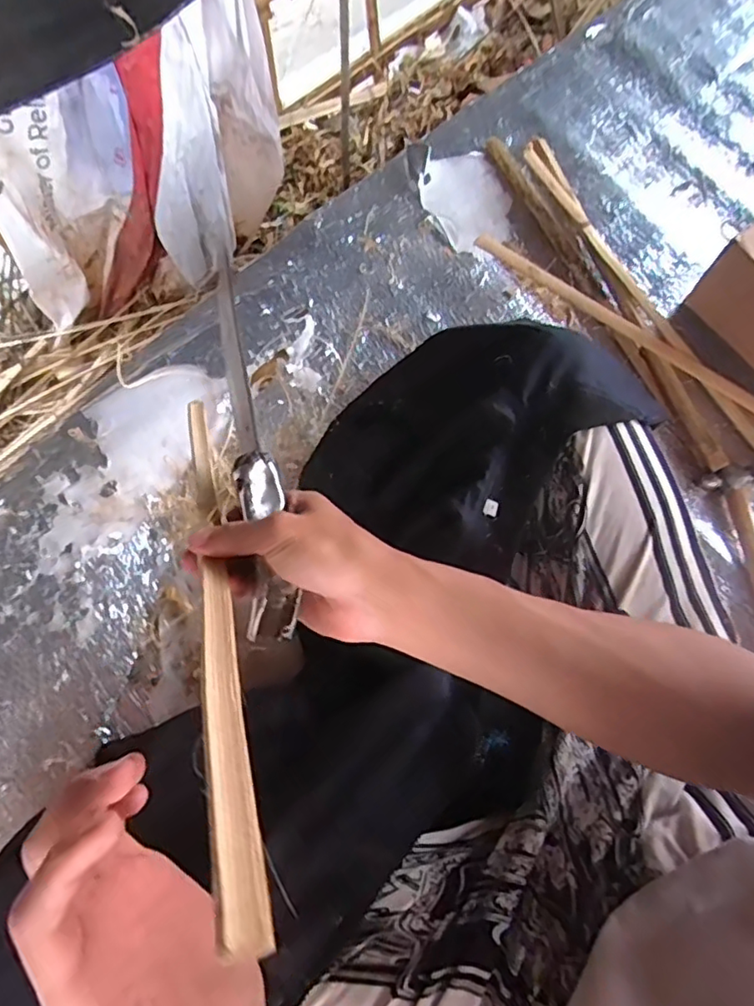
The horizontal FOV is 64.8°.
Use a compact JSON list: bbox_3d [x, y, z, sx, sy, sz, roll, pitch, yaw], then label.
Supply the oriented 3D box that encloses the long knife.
[{"bbox_3d":[-0.103,-0.071,0.463,0.034,0.029,0.366,-14,58,-4],"label":"long knife"}]

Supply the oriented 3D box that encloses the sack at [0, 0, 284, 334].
[{"bbox_3d":[-0.420,-0.586,1.093,0.584,0.422,0.148,-40,79,-10],"label":"sack"}]

